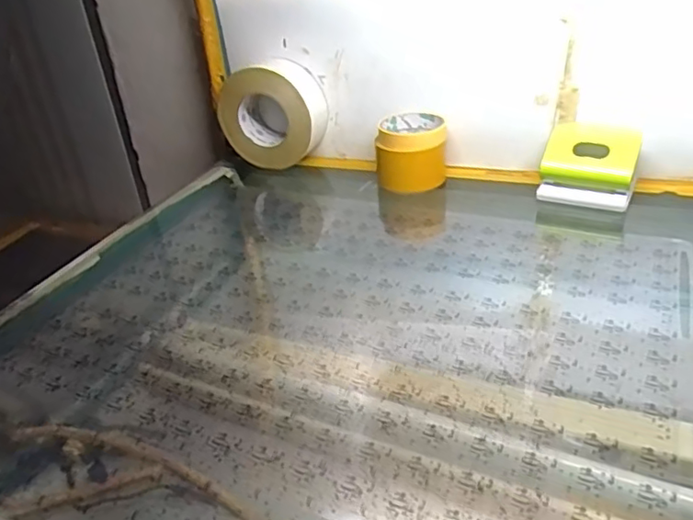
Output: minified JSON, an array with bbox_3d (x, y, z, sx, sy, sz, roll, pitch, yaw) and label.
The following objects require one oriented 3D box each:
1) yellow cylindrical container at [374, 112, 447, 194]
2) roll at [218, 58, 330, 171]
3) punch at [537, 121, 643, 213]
[{"bbox_3d":[0.084,-0.141,0.763,0.086,0.078,0.086,-4,30,3],"label":"yellow cylindrical container"},{"bbox_3d":[-0.104,-0.202,0.819,0.143,0.127,0.059,7,32,22],"label":"roll"},{"bbox_3d":[0.279,-0.108,0.677,0.100,0.077,0.056,12,34,28],"label":"punch"}]

